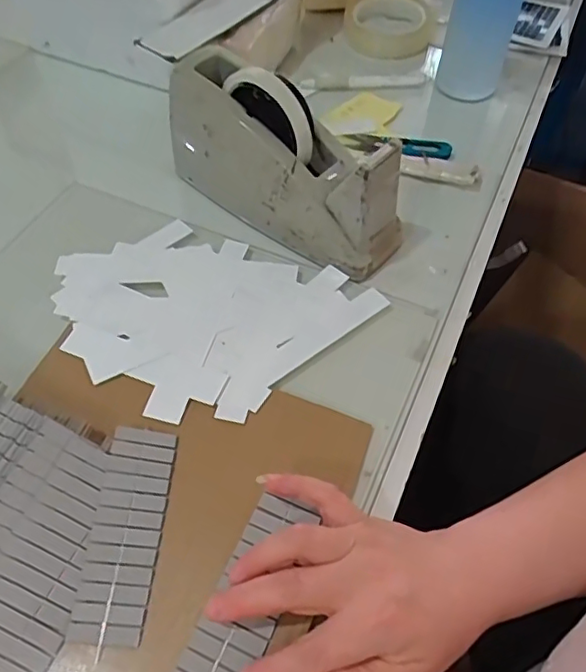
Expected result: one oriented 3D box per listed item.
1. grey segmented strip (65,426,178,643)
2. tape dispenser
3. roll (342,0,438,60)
[{"bbox_3d":[-0.099,0.113,0.352,0.039,0.010,0.124,4,54,1],"label":"grey segmented strip"},{"bbox_3d":[-0.009,-0.146,0.482,0.210,0.106,0.067,35,60,21],"label":"tape dispenser"},{"bbox_3d":[0.113,-0.374,0.702,0.111,0.026,0.109,1,54,-1],"label":"roll"}]

